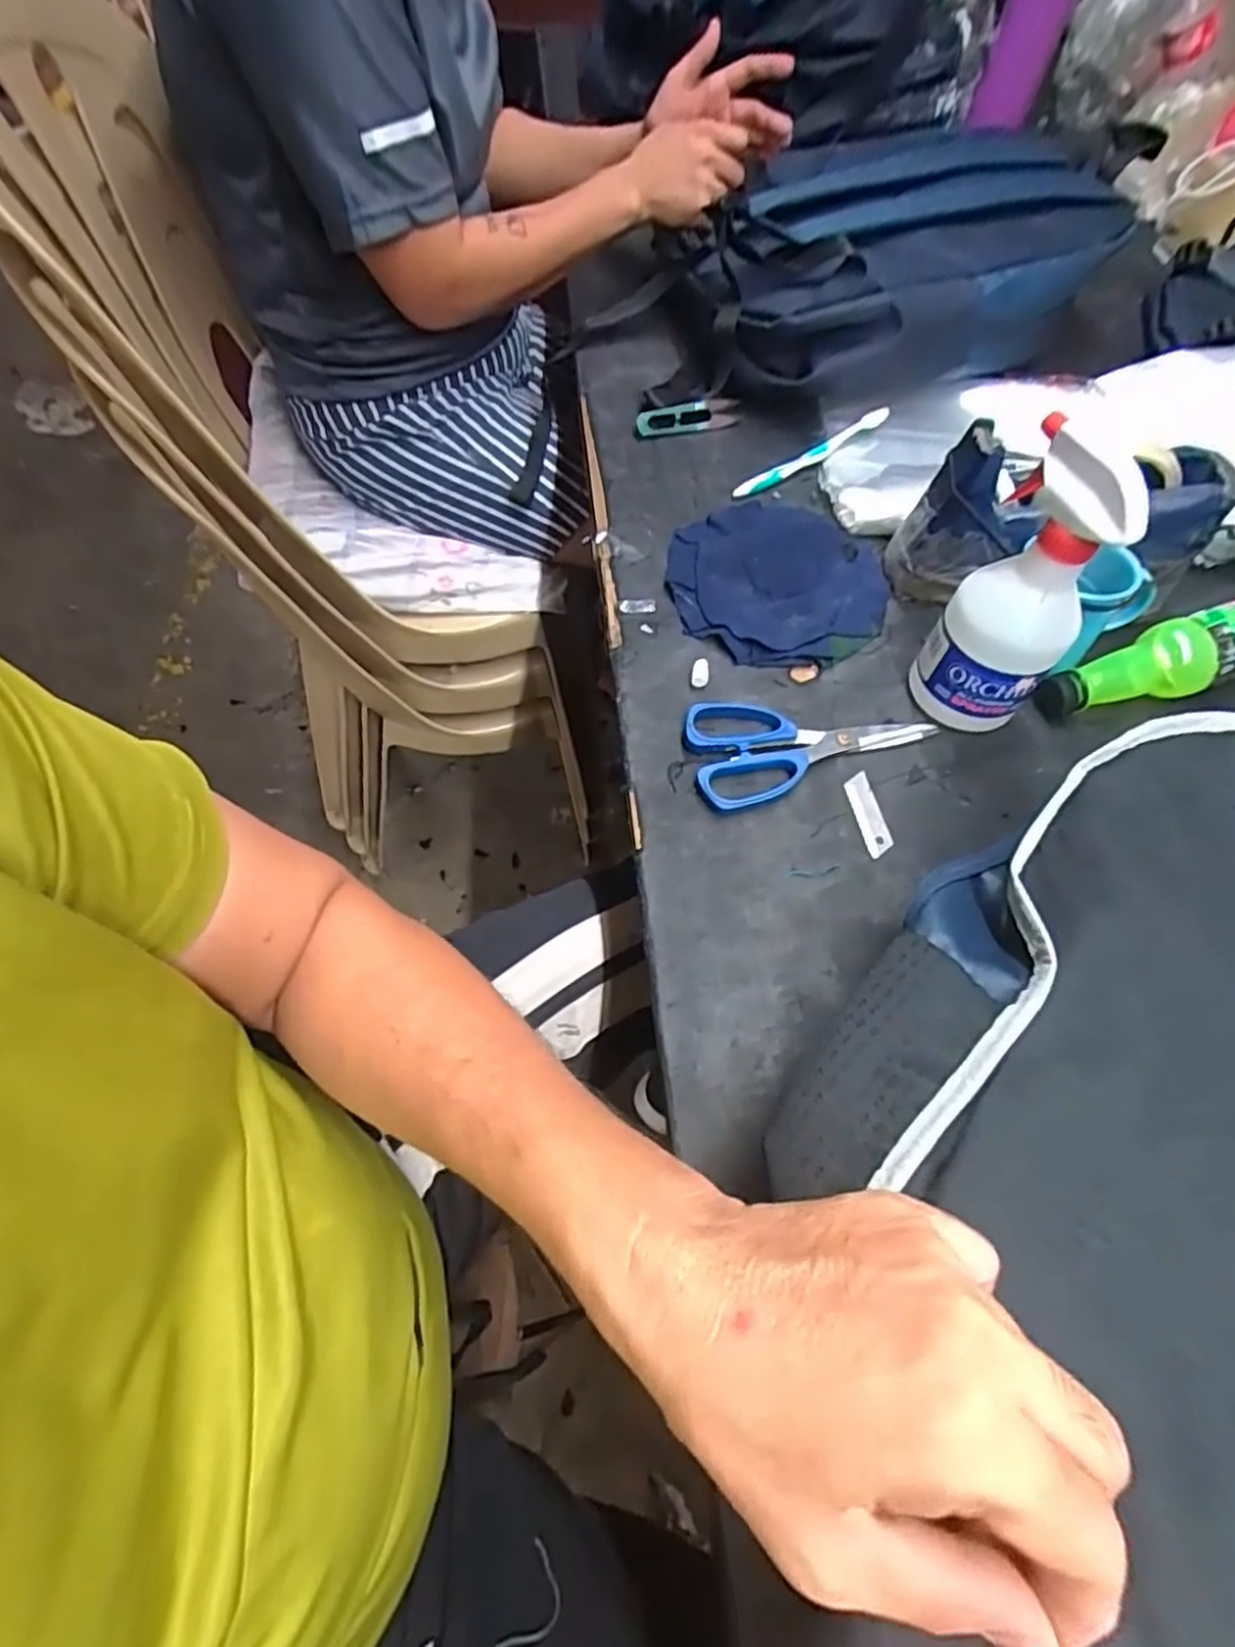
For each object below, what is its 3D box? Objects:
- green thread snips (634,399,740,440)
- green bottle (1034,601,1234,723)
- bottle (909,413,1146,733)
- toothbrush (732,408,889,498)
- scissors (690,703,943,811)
[{"bbox_3d":[0.064,-0.370,0.669,0.098,0.013,0.026,-15,63,-9],"label":"green thread snips"},{"bbox_3d":[0.402,-0.119,0.531,0.208,0.056,0.054,-11,63,-7],"label":"green bottle"},{"bbox_3d":[0.250,-0.137,0.461,0.076,0.178,0.067,31,66,15],"label":"bottle"},{"bbox_3d":[0.172,-0.329,0.651,0.171,0.016,0.016,-33,67,-17],"label":"toothbrush"},{"bbox_3d":[0.133,-0.057,0.506,0.170,0.010,0.081,-11,62,-6],"label":"scissors"}]

